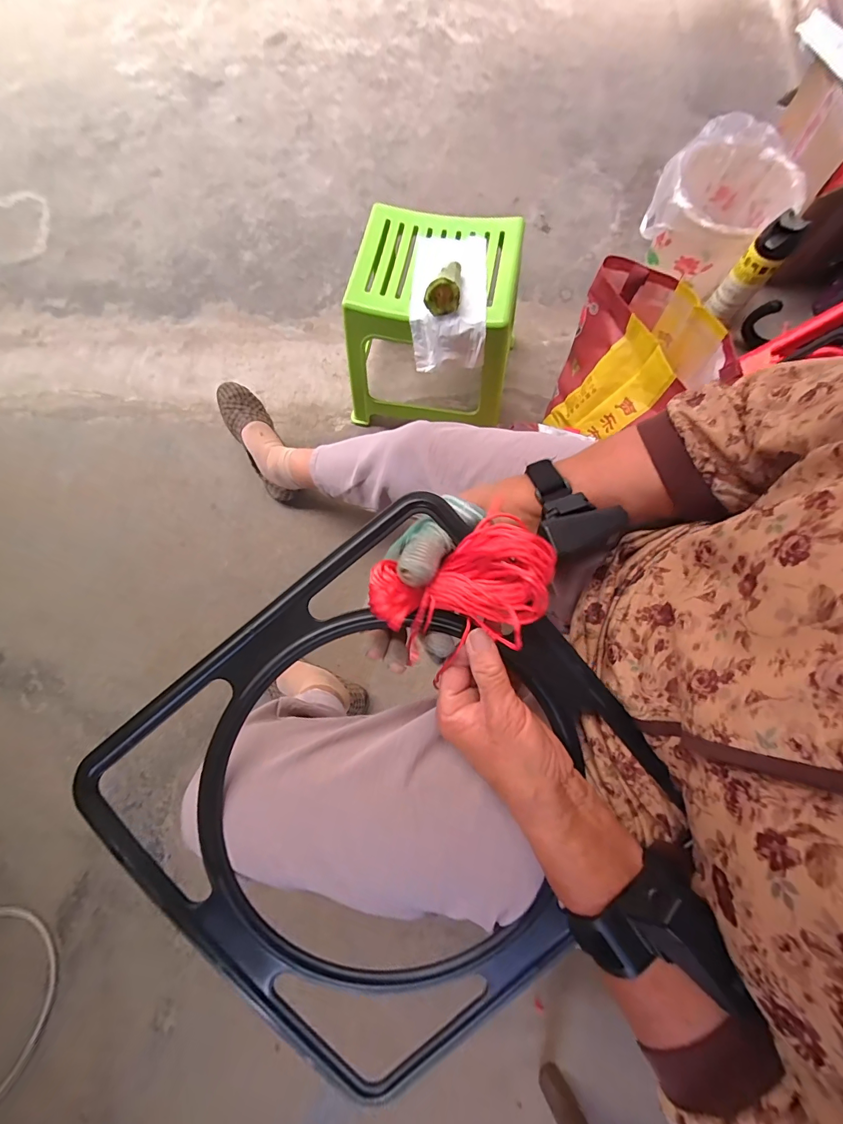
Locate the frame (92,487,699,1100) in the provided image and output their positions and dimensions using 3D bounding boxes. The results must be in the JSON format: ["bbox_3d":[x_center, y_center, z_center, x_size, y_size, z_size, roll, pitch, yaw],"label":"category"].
[{"bbox_3d":[-0.017,0.159,0.293,0.325,0.027,0.317,-40,87,-3],"label":"frame"}]

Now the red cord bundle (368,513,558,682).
[{"bbox_3d":[0.027,0.022,0.271,0.113,0.052,0.082,-24,80,-5],"label":"red cord bundle"}]

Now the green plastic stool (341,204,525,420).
[{"bbox_3d":[0.028,-0.468,0.807,0.310,0.283,0.288,10,77,3],"label":"green plastic stool"}]

